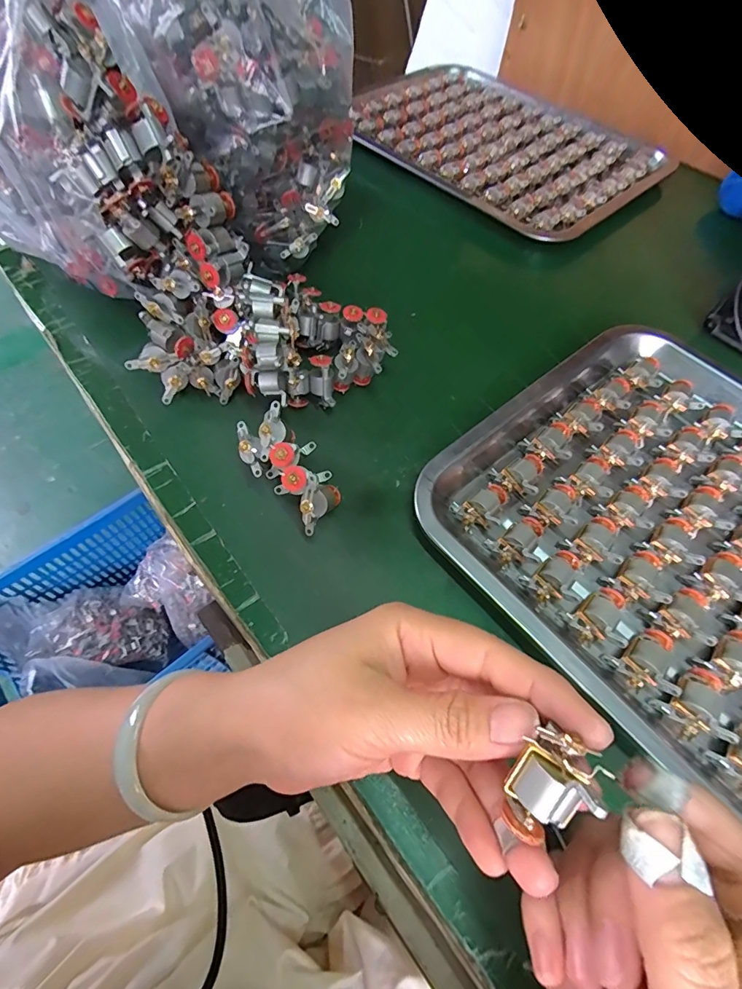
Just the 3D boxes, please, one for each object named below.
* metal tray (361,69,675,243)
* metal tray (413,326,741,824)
[{"bbox_3d":[0.147,-0.402,0.513,0.330,0.024,0.247,40,66,20],"label":"metal tray"},{"bbox_3d":[0.223,0.046,0.254,0.253,0.020,0.343,-34,66,-19],"label":"metal tray"}]

